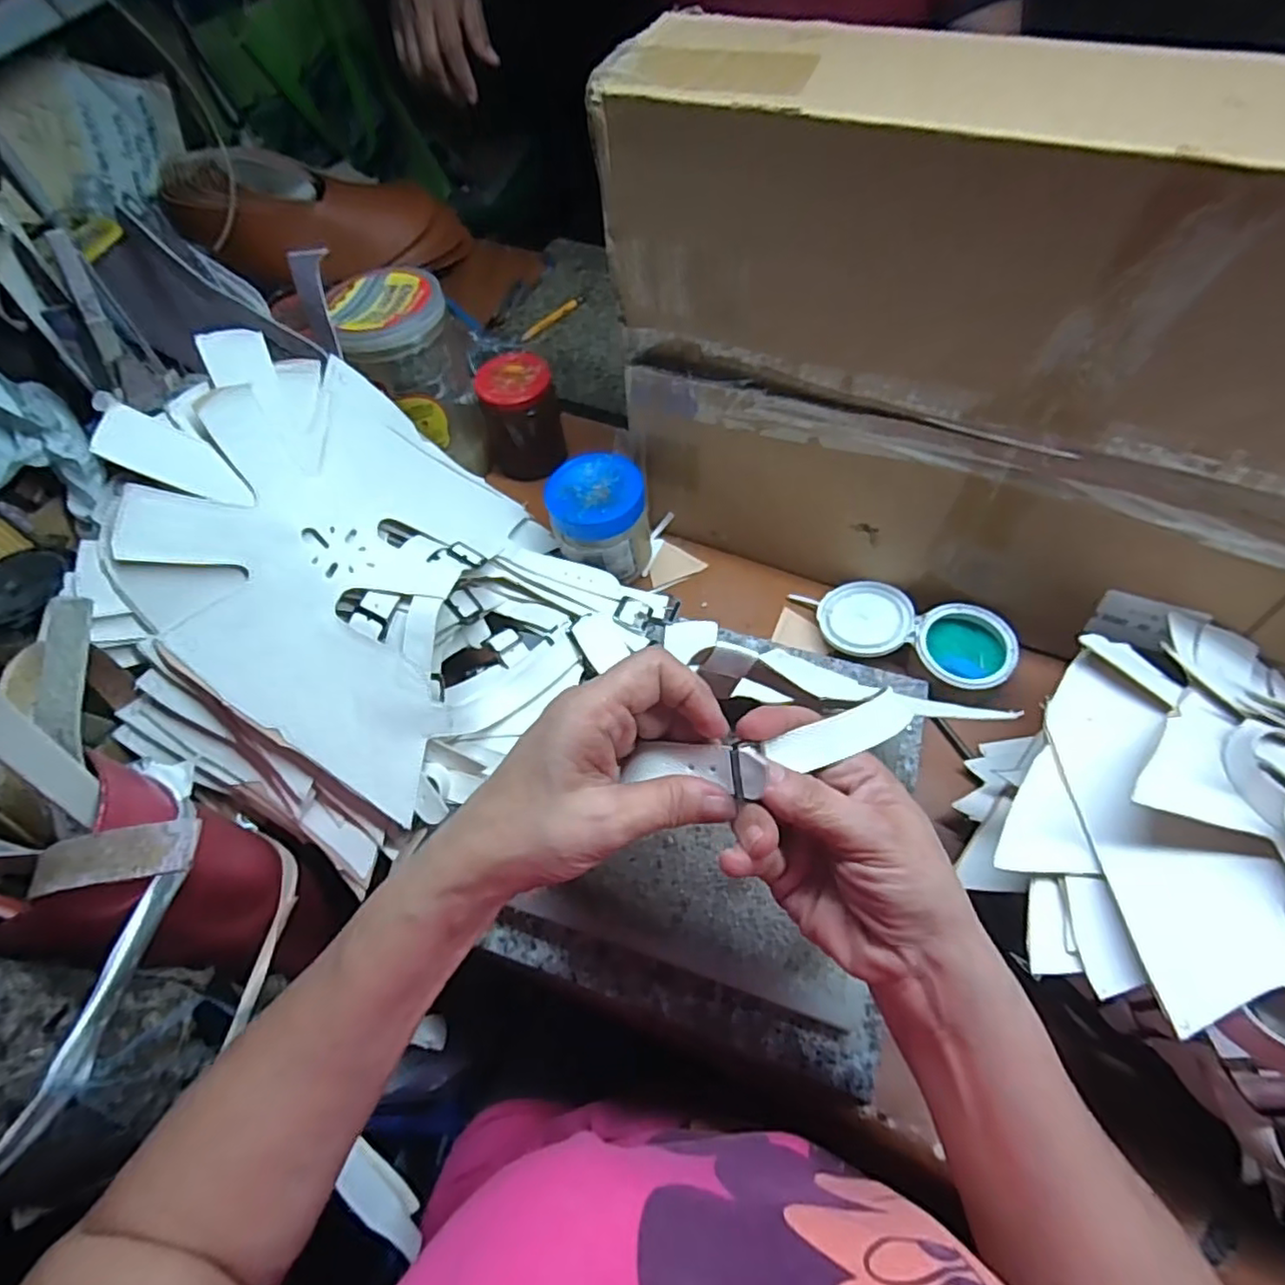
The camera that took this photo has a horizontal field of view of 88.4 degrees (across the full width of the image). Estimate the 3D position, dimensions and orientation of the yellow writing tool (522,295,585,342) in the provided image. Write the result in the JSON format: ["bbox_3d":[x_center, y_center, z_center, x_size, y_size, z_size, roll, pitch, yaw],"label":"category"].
[{"bbox_3d":[-0.097,-0.352,0.715,0.085,0.013,0.011,-36,63,-16],"label":"yellow writing tool"}]

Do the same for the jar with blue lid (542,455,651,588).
[{"bbox_3d":[-0.032,-0.095,0.522,0.073,0.071,0.077,-2,59,3],"label":"jar with blue lid"}]

